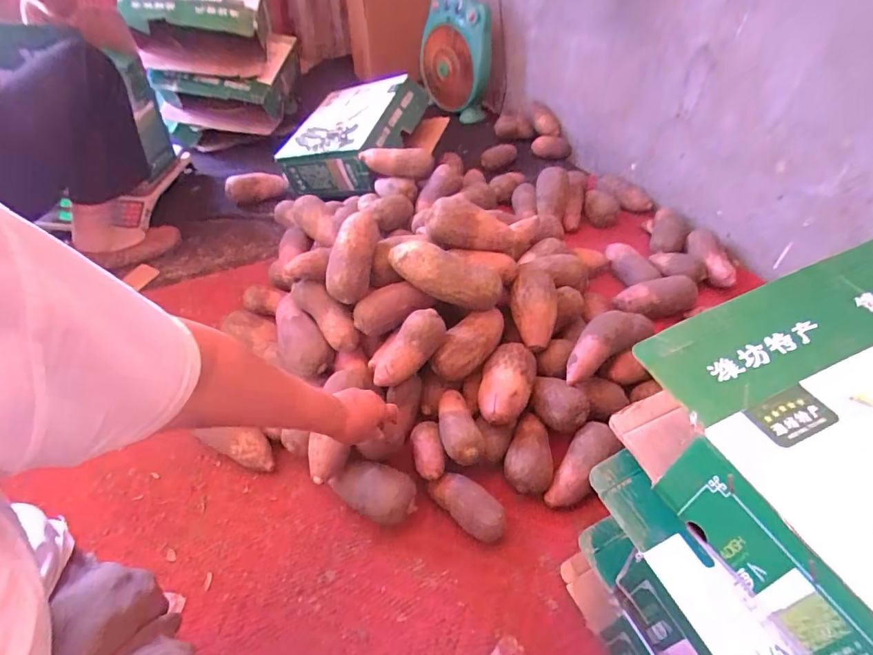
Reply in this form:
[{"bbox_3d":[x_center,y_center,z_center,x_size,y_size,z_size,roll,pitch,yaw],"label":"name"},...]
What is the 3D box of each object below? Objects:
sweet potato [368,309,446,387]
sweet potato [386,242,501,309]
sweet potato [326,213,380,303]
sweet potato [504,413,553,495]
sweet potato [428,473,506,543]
[{"bbox_3d":[-0.045,0.034,0.768,0.146,0.049,0.059,-48,59,-2],"label":"sweet potato"},{"bbox_3d":[0.016,-0.090,0.808,0.192,0.065,0.077,22,47,-4],"label":"sweet potato"},{"bbox_3d":[-0.141,-0.120,0.803,0.069,0.051,0.158,15,91,12],"label":"sweet potato"},{"bbox_3d":[0.153,0.205,0.776,0.073,0.075,0.121,15,48,13],"label":"sweet potato"},{"bbox_3d":[0.046,0.270,0.723,0.123,0.063,0.054,32,53,26],"label":"sweet potato"}]

